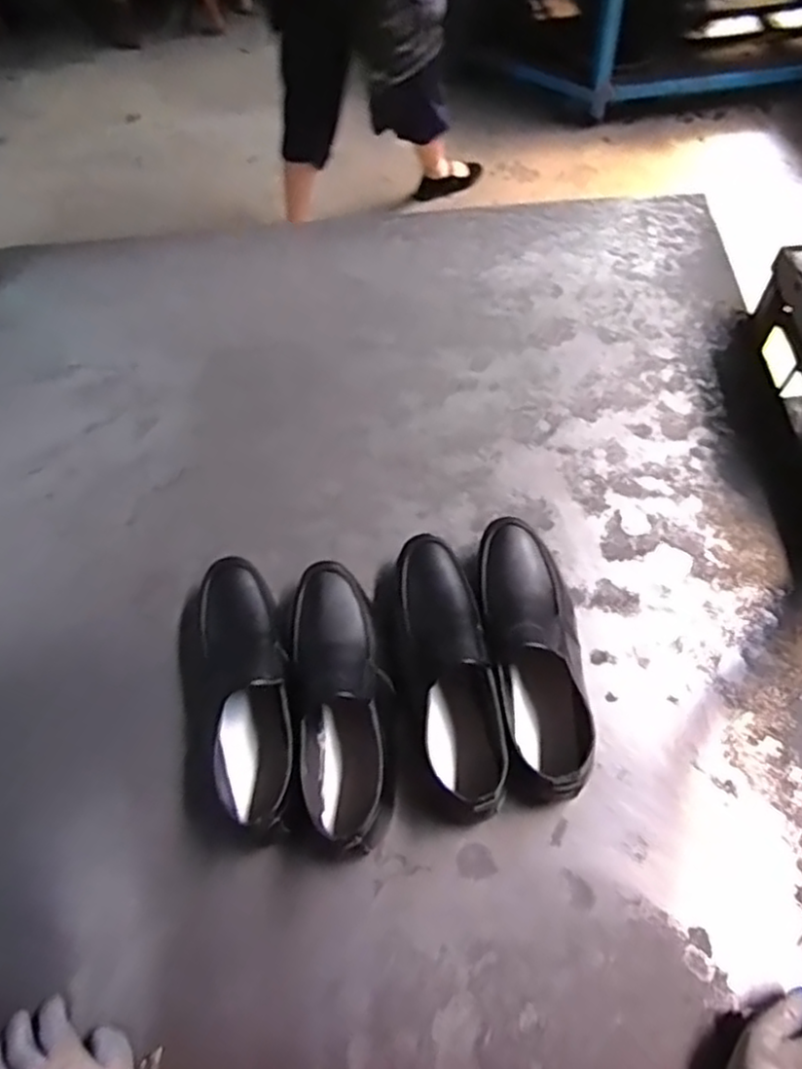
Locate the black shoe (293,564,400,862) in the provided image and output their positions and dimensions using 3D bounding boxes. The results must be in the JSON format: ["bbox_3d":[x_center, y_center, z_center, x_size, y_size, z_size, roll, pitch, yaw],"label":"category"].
[{"bbox_3d":[-0.056,0.161,0.713,0.095,0.081,0.277,-6,62,0],"label":"black shoe"}]

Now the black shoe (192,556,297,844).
[{"bbox_3d":[-0.161,0.160,0.717,0.103,0.075,0.278,-12,62,-3],"label":"black shoe"}]

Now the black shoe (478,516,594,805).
[{"bbox_3d":[0.135,0.116,0.720,0.094,0.089,0.287,-6,62,0],"label":"black shoe"}]

